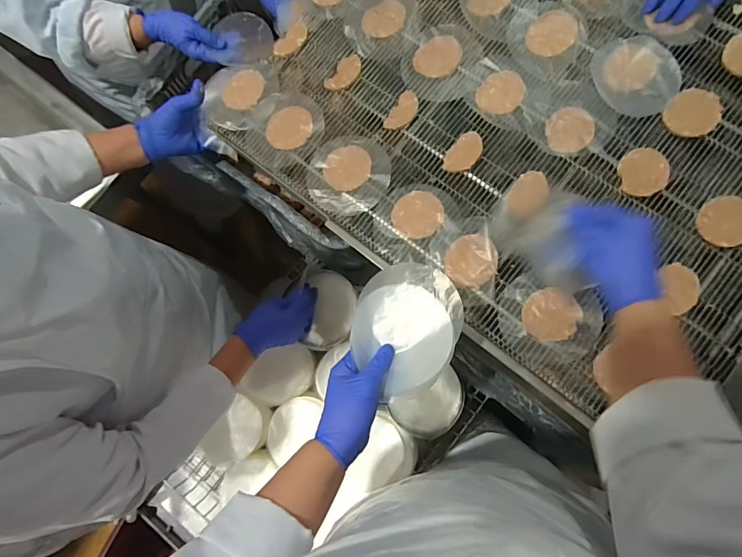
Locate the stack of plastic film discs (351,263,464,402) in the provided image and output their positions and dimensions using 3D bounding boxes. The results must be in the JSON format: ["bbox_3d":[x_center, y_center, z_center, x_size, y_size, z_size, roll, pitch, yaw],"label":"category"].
[{"bbox_3d":[0.037,0.056,0.477,0.114,0.025,0.143,20,84,6],"label":"stack of plastic film discs"}]

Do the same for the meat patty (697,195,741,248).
[{"bbox_3d":[0.458,-0.074,0.541,0.074,0.007,0.063,-12,81,2],"label":"meat patty"}]

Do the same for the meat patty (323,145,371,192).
[{"bbox_3d":[-0.035,-0.164,0.624,0.067,0.004,0.068,6,82,5],"label":"meat patty"}]

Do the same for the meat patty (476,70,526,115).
[{"bbox_3d":[0.191,-0.271,0.617,0.071,0.004,0.061,-39,81,-2],"label":"meat patty"}]

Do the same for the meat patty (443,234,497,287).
[{"bbox_3d":[0.136,-0.024,0.571,0.066,0.010,0.070,11,83,5],"label":"meat patty"}]

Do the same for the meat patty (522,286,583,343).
[{"bbox_3d":[0.232,0.048,0.547,0.067,0.011,0.065,-1,82,4],"label":"meat patty"}]

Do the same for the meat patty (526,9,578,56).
[{"bbox_3d":[0.268,-0.363,0.622,0.065,0.005,0.079,38,86,8],"label":"meat patty"}]

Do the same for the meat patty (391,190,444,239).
[{"bbox_3d":[0.066,-0.091,0.597,0.070,0.010,0.069,1,82,4],"label":"meat patty"}]

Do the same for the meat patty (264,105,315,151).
[{"bbox_3d":[-0.125,-0.231,0.647,0.071,0.004,0.062,-41,81,-2],"label":"meat patty"}]

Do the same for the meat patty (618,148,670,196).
[{"bbox_3d":[0.366,-0.143,0.567,0.057,0.006,0.068,-9,76,18],"label":"meat patty"}]

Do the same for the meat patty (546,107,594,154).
[{"bbox_3d":[0.279,-0.208,0.591,0.060,0.006,0.065,-4,82,3],"label":"meat patty"}]

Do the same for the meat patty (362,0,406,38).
[{"bbox_3d":[0.022,-0.410,0.666,0.071,0.004,0.060,-29,81,-1],"label":"meat patty"}]

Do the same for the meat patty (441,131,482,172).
[{"bbox_3d":[0.134,-0.179,0.604,0.040,0.012,0.066,37,86,8],"label":"meat patty"}]

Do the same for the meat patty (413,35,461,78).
[{"bbox_3d":[0.103,-0.337,0.641,0.064,0.004,0.071,31,85,8],"label":"meat patty"}]

